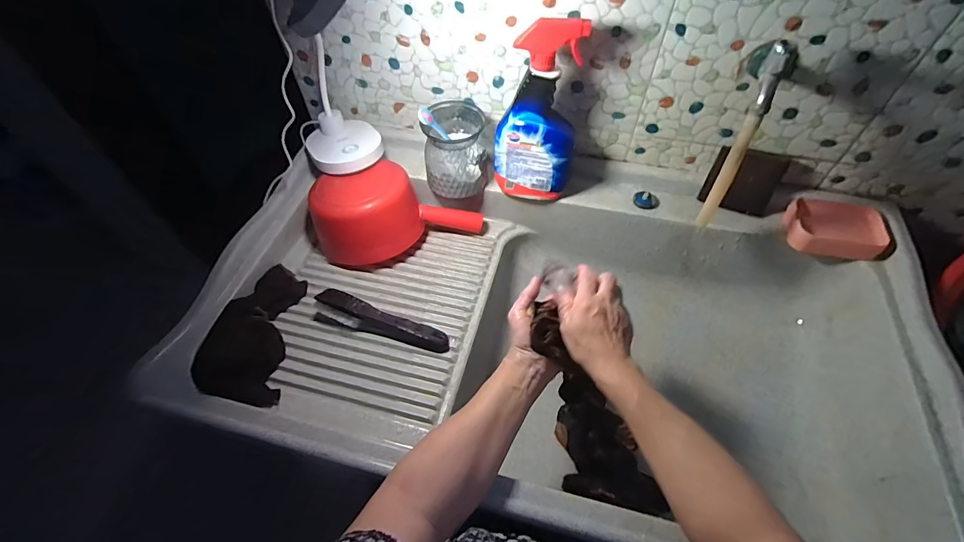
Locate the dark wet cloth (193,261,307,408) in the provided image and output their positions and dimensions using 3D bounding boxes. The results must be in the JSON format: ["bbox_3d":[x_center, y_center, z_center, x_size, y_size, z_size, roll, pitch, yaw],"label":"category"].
[{"bbox_3d":[-0.329,0.080,0.629,0.109,0.020,0.218,12,50,-18],"label":"dark wet cloth"}]

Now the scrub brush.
[{"bbox_3d":[-0.147,0.071,0.643,0.203,0.032,0.047,12,55,11],"label":"scrub brush"}]

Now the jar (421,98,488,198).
[{"bbox_3d":[-0.043,-0.200,0.731,0.098,0.121,0.104,-1,53,1],"label":"jar"}]

